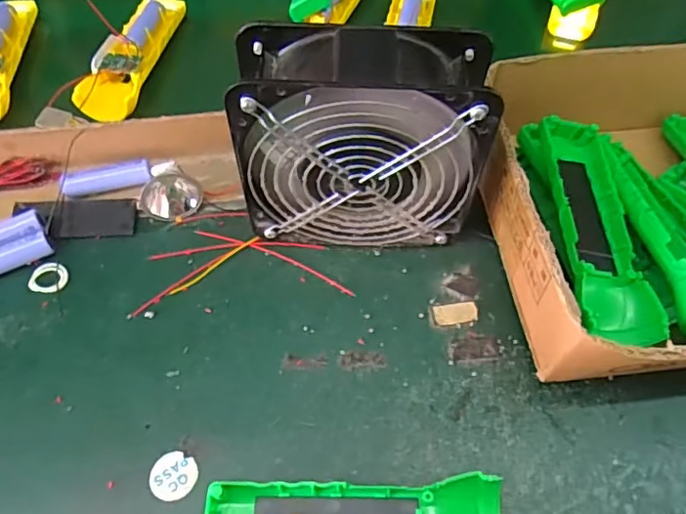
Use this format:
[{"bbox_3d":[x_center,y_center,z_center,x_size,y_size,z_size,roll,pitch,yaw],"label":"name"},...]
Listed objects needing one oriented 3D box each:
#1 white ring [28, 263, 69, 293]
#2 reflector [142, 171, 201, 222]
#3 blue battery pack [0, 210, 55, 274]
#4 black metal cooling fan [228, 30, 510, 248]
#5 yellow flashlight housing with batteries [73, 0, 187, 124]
[{"bbox_3d":[-0.210,0.015,0.397,0.025,0.004,0.025,0,60,0],"label":"white ring"},{"bbox_3d":[-0.129,-0.045,0.416,0.041,0.030,0.035,-31,65,-16],"label":"reflector"},{"bbox_3d":[-0.246,-0.006,0.398,0.064,0.018,0.033,-27,64,-14],"label":"blue battery pack"},{"bbox_3d":[0.013,-0.068,0.360,0.146,0.148,0.061,2,60,2],"label":"black metal cooling fan"},{"bbox_3d":[-0.193,-0.191,0.514,0.047,0.027,0.157,8,61,5],"label":"yellow flashlight housing with batteries"}]

